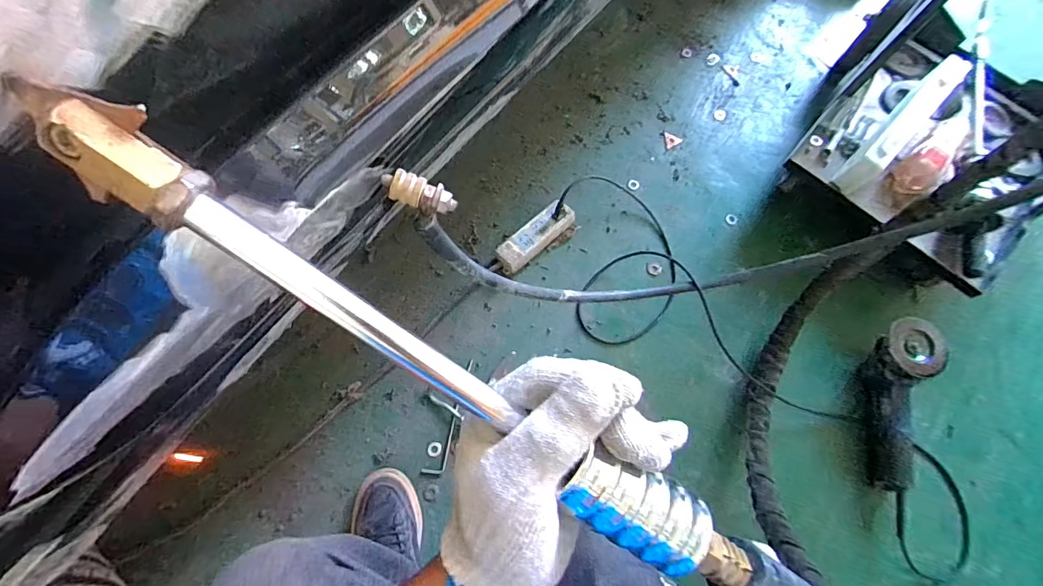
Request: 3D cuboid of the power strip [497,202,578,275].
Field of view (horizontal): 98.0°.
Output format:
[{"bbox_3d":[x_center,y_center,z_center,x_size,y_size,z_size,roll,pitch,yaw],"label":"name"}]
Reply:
[{"bbox_3d":[0.026,-0.110,0.893,0.181,0.039,0.059,-42,79,-13],"label":"power strip"}]

